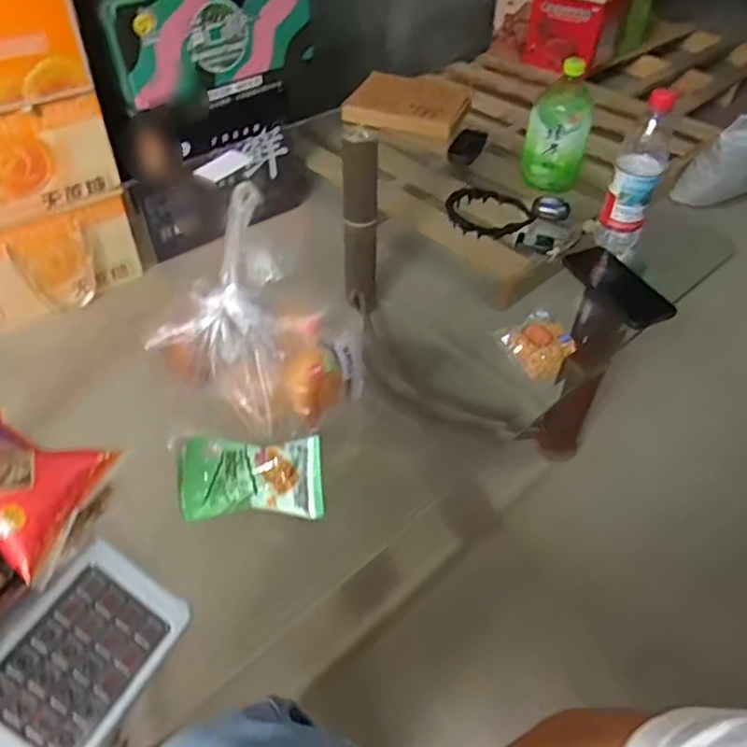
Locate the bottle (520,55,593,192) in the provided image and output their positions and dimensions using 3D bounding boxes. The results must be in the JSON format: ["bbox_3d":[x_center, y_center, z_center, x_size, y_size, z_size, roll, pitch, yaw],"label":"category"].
[{"bbox_3d":[0.300,-0.398,0.999,0.096,0.197,0.083,13,47,11],"label":"bottle"}]

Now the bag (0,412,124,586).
[{"bbox_3d":[-0.247,0.072,0.417,0.106,0.034,0.087,16,48,14],"label":"bag"}]

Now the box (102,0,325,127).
[{"bbox_3d":[-0.355,-0.759,1.417,0.512,0.269,0.084,-29,53,-26],"label":"box"}]

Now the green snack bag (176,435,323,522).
[{"bbox_3d":[-0.116,0.096,0.586,0.133,0.021,0.077,1,59,-13],"label":"green snack bag"}]

